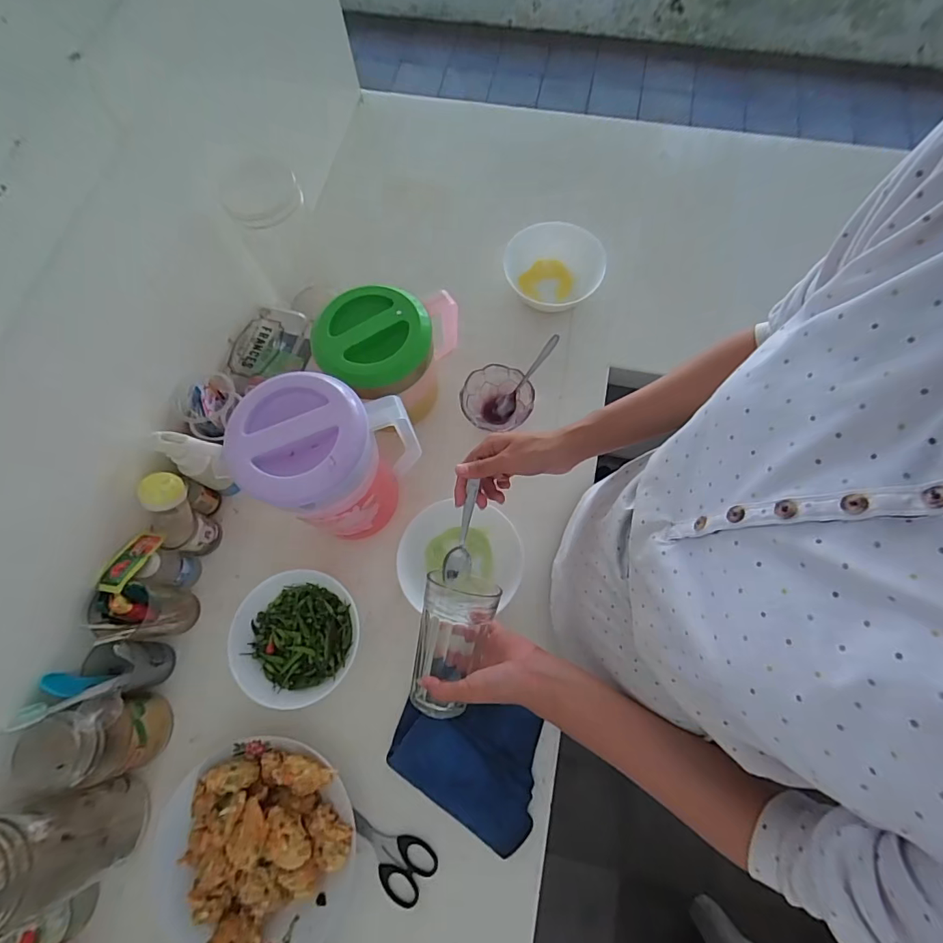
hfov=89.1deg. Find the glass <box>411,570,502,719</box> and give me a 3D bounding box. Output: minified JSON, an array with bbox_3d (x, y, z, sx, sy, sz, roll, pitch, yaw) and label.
[{"bbox_3d":[-0.017,0.173,0.487,0.071,0.088,0.135,8,72,4],"label":"glass"}]

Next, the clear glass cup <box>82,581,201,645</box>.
[{"bbox_3d":[-0.366,0.157,0.538,0.058,0.112,0.060,0,72,1],"label":"clear glass cup"}]

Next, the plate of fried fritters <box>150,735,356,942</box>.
[{"bbox_3d":[-0.229,0.385,0.475,0.213,0.065,0.196,0,72,1],"label":"plate of fried fritters"}]

